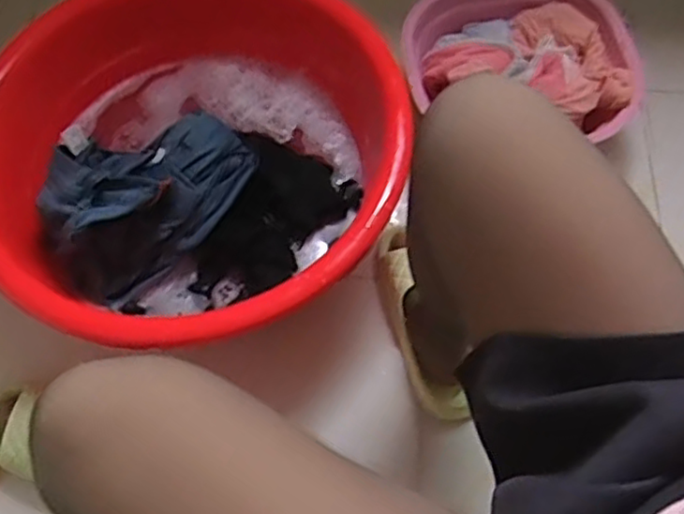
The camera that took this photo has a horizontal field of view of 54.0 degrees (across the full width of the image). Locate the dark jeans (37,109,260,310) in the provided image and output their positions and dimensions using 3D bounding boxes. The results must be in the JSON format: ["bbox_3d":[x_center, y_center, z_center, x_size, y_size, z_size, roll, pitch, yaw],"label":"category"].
[{"bbox_3d":[-0.247,-0.095,0.839,0.278,0.129,0.187,-35,69,-14],"label":"dark jeans"}]

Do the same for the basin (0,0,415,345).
[{"bbox_3d":[-0.178,-0.104,0.845,0.456,0.213,0.476,0,64,1],"label":"basin"}]

